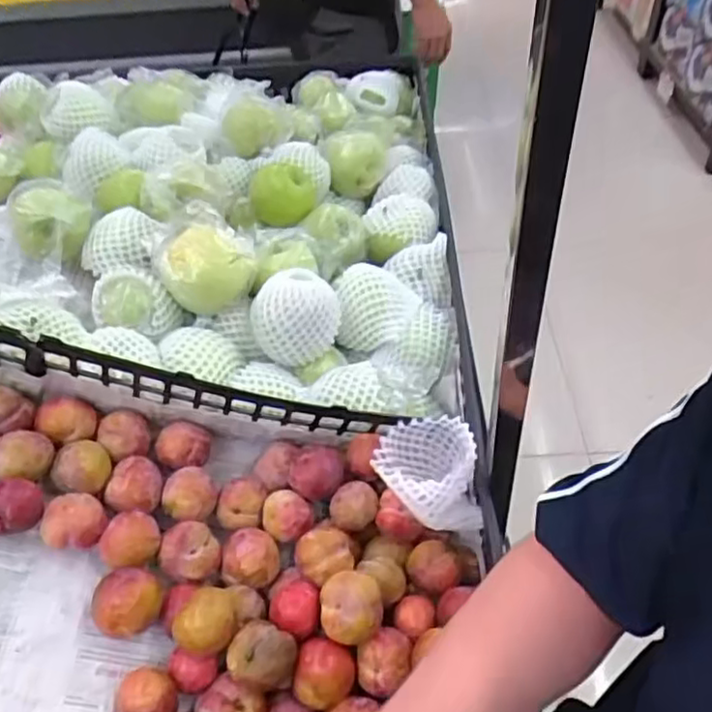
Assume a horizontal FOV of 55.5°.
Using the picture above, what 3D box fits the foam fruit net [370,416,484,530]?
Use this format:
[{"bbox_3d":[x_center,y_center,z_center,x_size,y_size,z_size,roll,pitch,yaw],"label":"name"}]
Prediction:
[{"bbox_3d":[0.058,0.094,0.551,0.077,0.060,0.083,-10,47,-4],"label":"foam fruit net"}]

